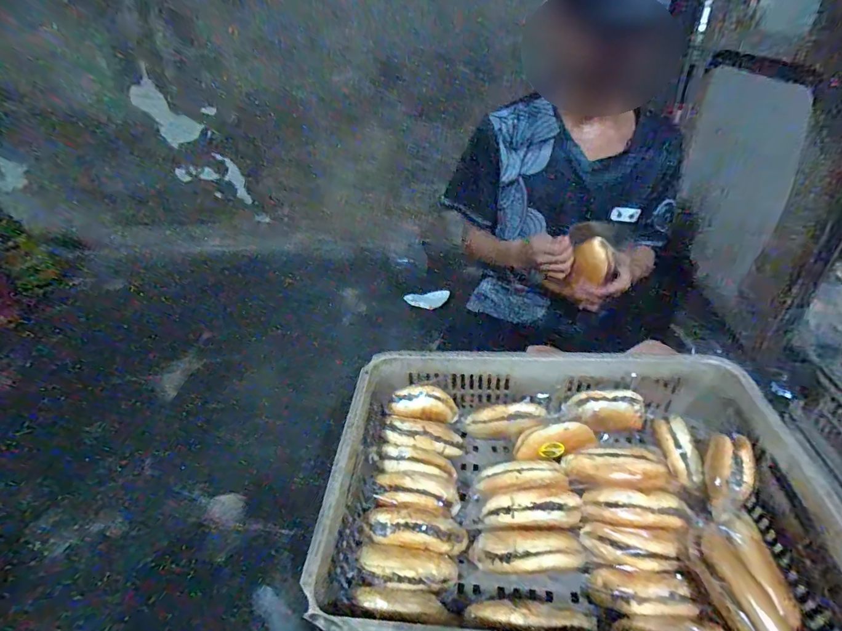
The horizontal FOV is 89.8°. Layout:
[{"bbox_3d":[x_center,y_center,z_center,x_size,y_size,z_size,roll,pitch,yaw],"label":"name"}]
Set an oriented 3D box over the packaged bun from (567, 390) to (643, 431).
[{"bbox_3d":[0.321,0.168,0.725,0.127,0.048,0.064,-1,38,5],"label":"packaged bun"}]

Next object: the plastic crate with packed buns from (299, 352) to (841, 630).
[{"bbox_3d":[0.195,0.249,0.615,0.618,0.137,0.438,1,38,8],"label":"plastic crate with packed buns"}]

